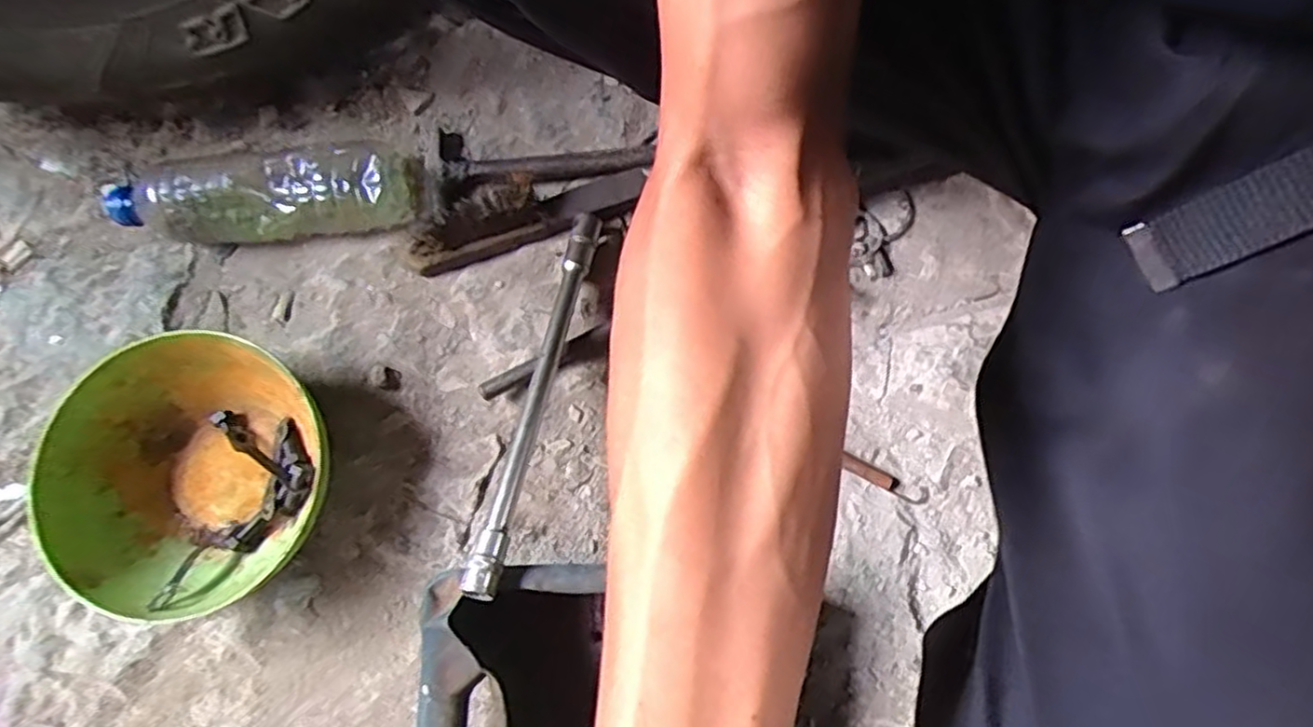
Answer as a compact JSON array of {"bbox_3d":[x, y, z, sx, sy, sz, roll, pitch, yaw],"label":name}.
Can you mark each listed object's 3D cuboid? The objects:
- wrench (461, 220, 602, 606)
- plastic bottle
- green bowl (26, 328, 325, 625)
[{"bbox_3d":[-0.081,0.012,0.501,0.019,0.017,0.299,10,60,3],"label":"wrench"},{"bbox_3d":[-0.316,-0.135,0.576,0.233,0.061,0.062,-7,76,-1],"label":"plastic bottle"},{"bbox_3d":[-0.329,0.083,0.510,0.169,0.079,0.183,0,76,1],"label":"green bowl"}]

